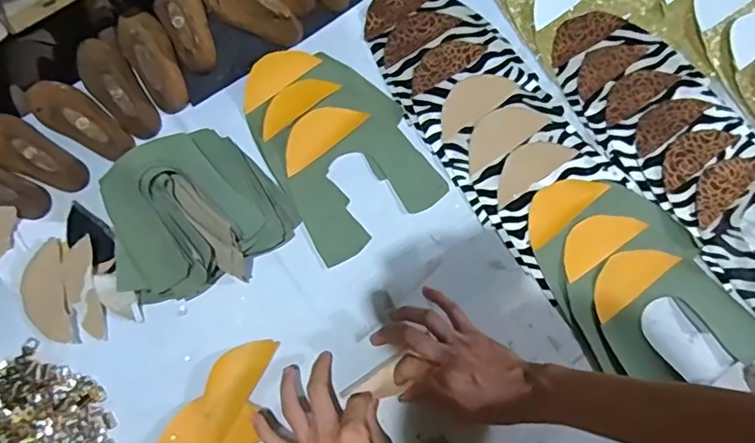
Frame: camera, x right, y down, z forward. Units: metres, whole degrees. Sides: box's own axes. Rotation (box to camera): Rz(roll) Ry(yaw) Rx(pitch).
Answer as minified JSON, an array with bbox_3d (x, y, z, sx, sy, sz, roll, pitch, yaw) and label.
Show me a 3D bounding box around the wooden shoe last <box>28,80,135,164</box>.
[{"bbox_3d":[-0.332,-0.118,0.600,0.146,0.048,0.050,34,79,7],"label":"wooden shoe last"}]

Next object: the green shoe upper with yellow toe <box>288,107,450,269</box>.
[{"bbox_3d":[-0.025,-0.056,0.607,0.150,0.019,0.150,-32,79,-8],"label":"green shoe upper with yellow toe"}]

